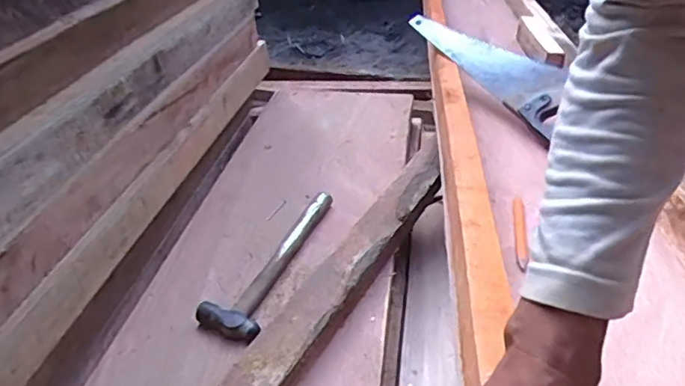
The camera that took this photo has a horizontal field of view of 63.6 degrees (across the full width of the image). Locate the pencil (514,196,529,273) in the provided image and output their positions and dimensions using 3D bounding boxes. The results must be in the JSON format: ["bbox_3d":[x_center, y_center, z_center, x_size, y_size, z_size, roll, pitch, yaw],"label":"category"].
[{"bbox_3d":[0.213,0.042,0.661,0.013,0.008,0.154,3,31,14],"label":"pencil"}]

